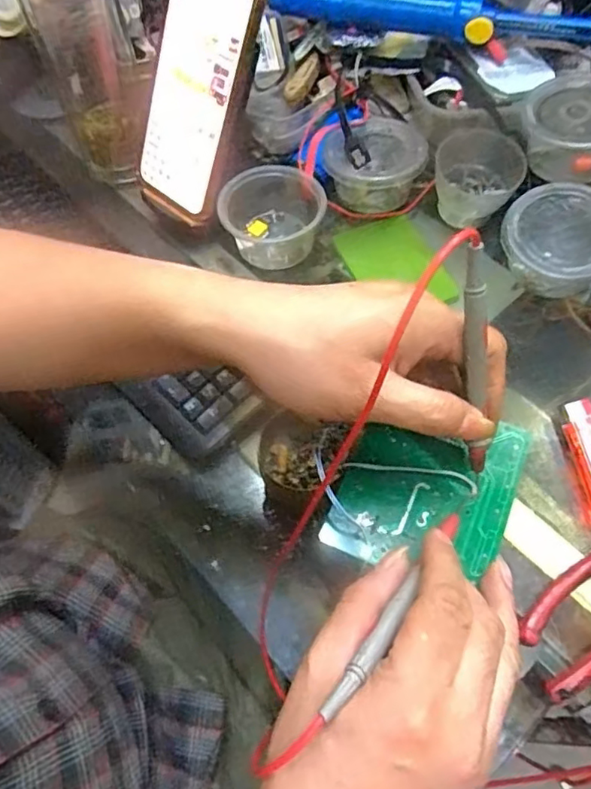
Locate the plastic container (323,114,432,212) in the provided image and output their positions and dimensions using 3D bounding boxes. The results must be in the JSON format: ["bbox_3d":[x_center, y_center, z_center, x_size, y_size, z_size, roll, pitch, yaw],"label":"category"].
[{"bbox_3d":[0.061,-0.179,0.454,0.074,0.045,0.071,-4,61,1],"label":"plastic container"}]

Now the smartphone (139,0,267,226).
[{"bbox_3d":[-0.070,-0.207,0.408,0.077,0.164,0.014,34,35,20],"label":"smartphone"}]

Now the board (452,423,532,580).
[{"bbox_3d":[0.113,0.056,0.335,0.023,0.005,0.093,26,64,9],"label":"board"}]

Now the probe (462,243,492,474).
[{"bbox_3d":[0.090,-0.010,0.286,0.010,0.132,0.009,-16,33,-6],"label":"probe"}]

